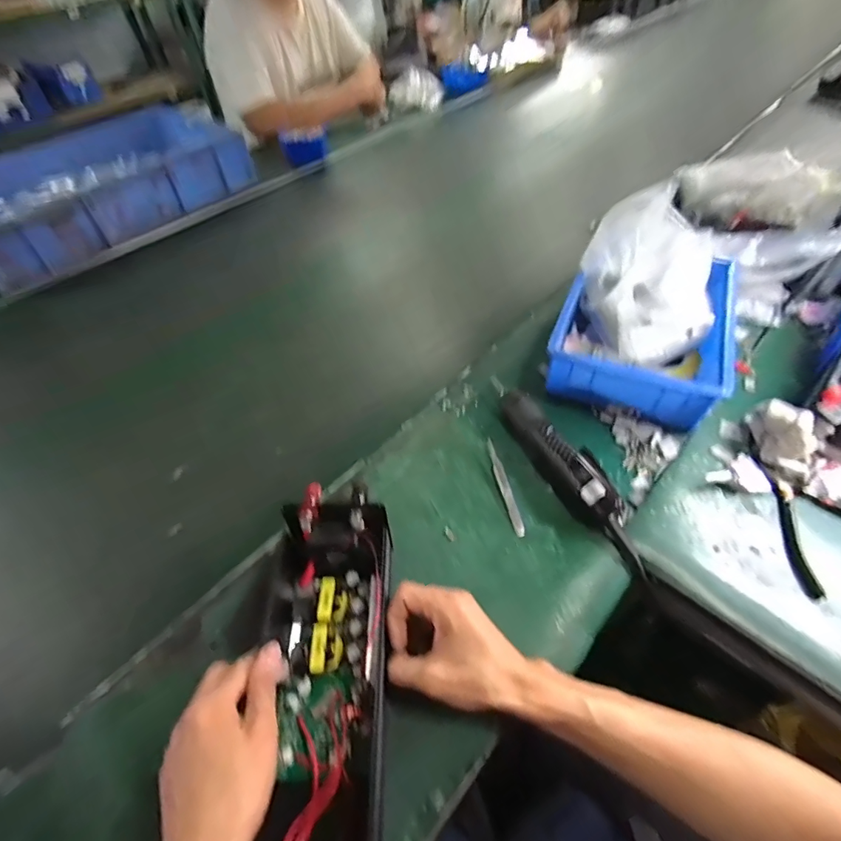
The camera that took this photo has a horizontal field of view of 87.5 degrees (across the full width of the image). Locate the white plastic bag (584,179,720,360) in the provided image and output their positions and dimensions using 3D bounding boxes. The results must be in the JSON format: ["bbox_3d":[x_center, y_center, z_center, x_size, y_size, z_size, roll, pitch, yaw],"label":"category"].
[{"bbox_3d":[0.321,-0.187,0.606,0.165,0.155,0.194,-2,50,2],"label":"white plastic bag"}]

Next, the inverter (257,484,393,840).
[{"bbox_3d":[-0.081,0.211,0.369,0.114,0.070,0.296,-4,58,0],"label":"inverter"}]

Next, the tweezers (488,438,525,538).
[{"bbox_3d":[0.098,0.076,0.512,0.012,0.013,0.125,-10,50,-5],"label":"tweezers"}]

